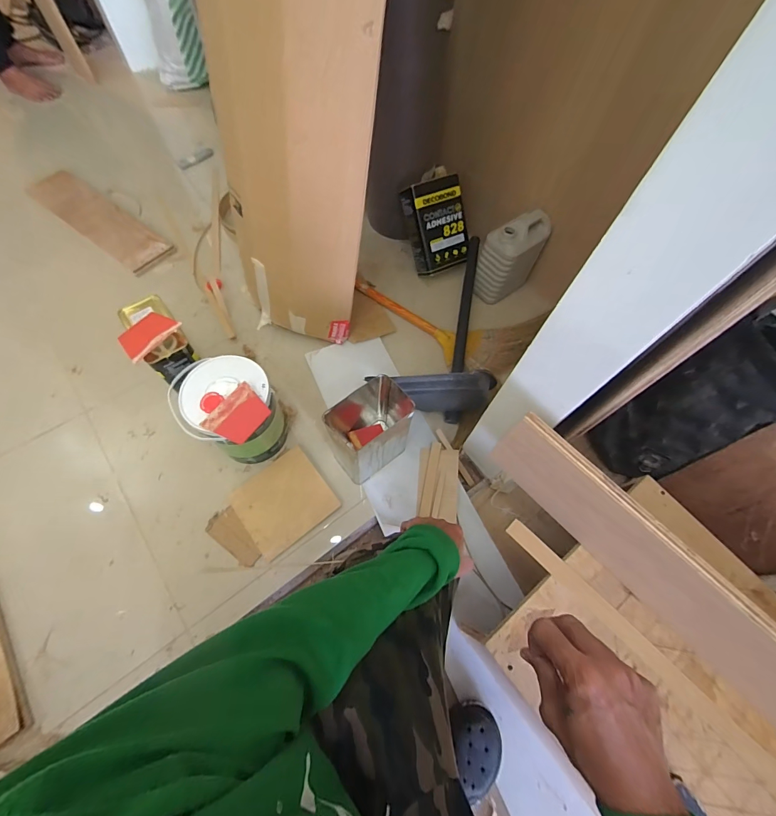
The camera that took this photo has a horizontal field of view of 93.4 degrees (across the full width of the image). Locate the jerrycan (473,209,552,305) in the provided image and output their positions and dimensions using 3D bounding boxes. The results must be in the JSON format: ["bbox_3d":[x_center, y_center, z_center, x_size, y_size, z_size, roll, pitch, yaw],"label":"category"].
[{"bbox_3d":[0.356,-0.439,1.059,0.169,0.216,0.106,-34,71,-15],"label":"jerrycan"}]

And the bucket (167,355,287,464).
[{"bbox_3d":[-0.342,0.016,0.830,0.196,0.238,0.172,-5,66,-4],"label":"bucket"}]

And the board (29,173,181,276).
[{"bbox_3d":[-0.959,-0.631,1.219,0.582,0.023,0.165,35,60,13],"label":"board"}]

